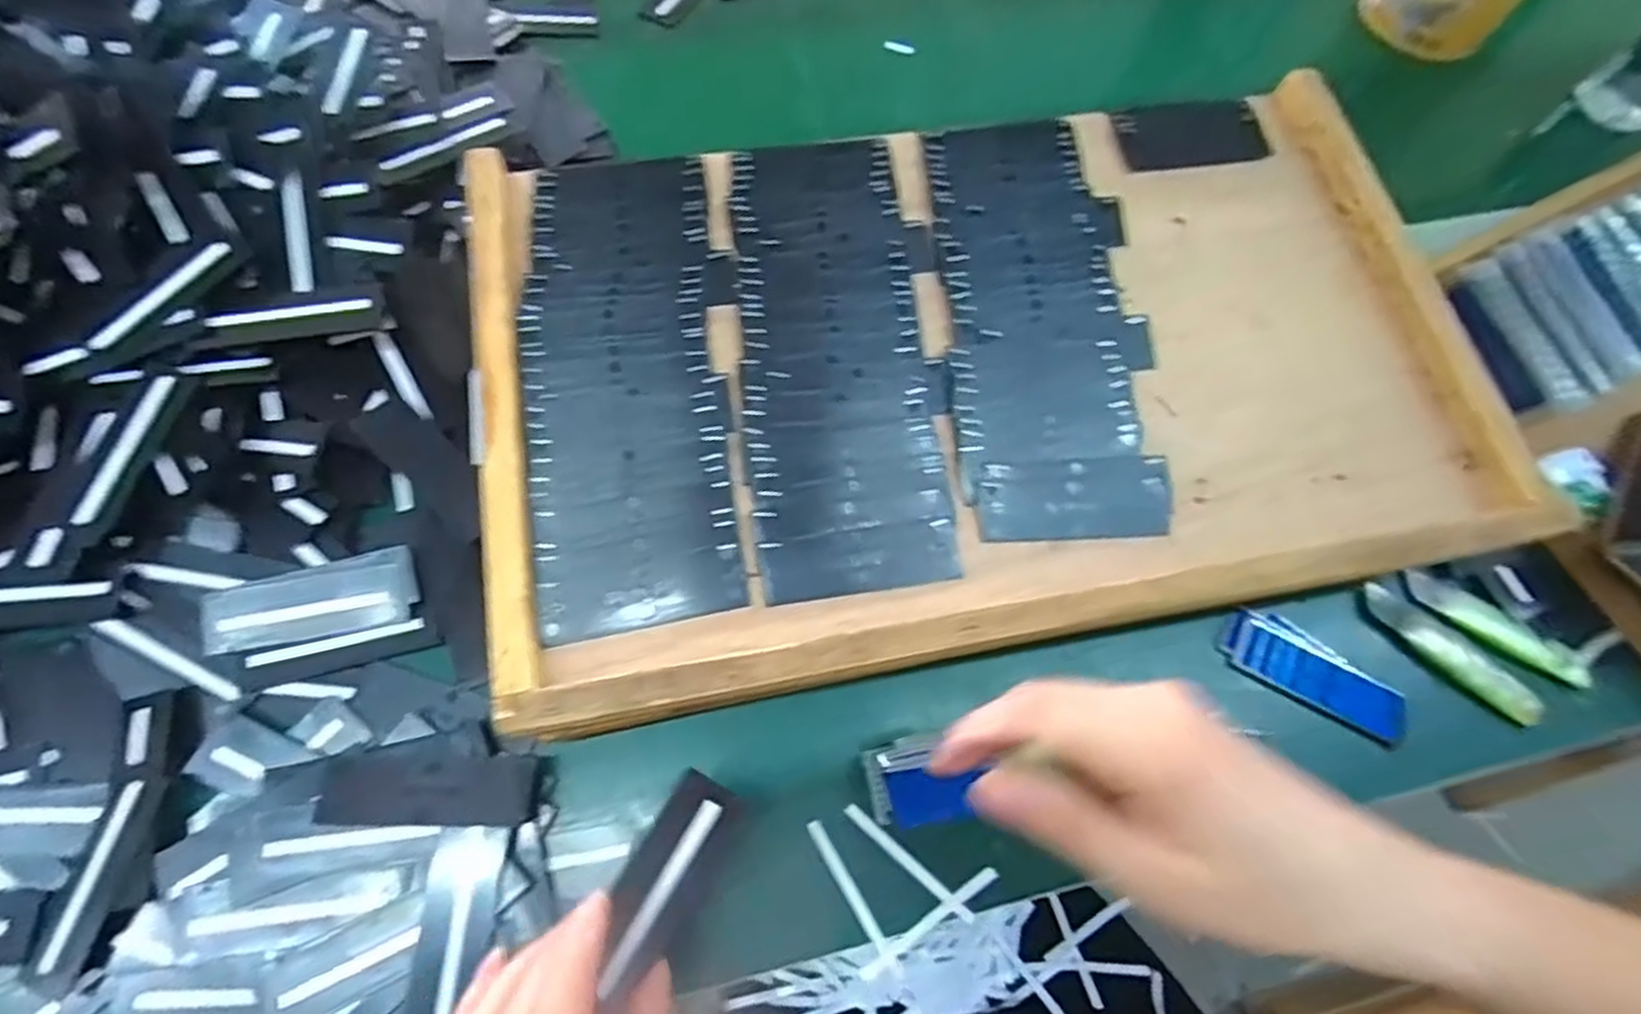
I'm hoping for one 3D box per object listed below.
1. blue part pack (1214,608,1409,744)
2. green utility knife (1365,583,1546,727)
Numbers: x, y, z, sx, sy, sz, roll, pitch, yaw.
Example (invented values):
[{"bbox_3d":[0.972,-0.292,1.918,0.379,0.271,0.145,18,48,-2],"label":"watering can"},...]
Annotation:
[{"bbox_3d":[0.268,0.089,0.413,0.101,0.005,0.039,34,70,9],"label":"blue part pack"},{"bbox_3d":[0.351,0.082,0.425,0.104,0.011,0.021,42,72,11],"label":"green utility knife"}]

